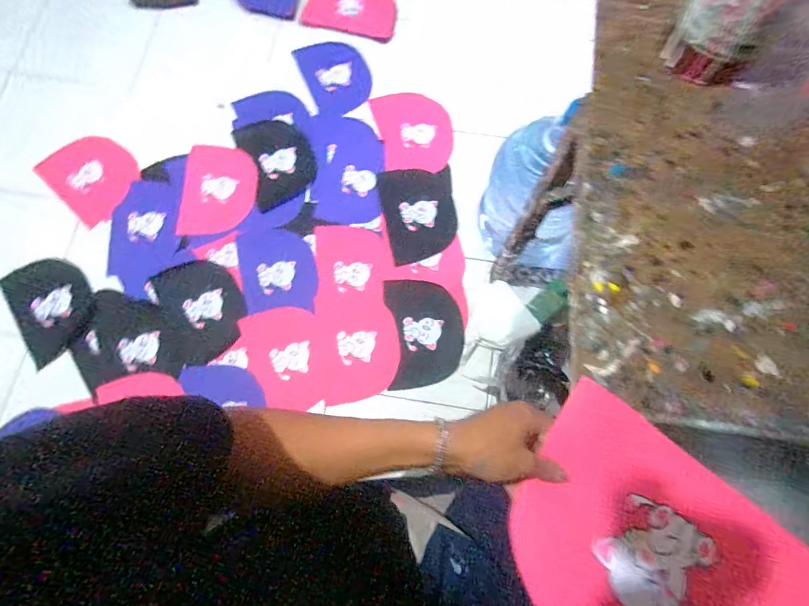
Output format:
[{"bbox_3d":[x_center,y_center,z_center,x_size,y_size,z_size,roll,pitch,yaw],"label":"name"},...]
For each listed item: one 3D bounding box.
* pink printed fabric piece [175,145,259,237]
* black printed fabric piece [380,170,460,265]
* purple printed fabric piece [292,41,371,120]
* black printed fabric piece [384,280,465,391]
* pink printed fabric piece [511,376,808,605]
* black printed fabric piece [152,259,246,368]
[{"bbox_3d":[-0.536,-0.325,1.177,0.202,0.019,0.278,6,75,3],"label":"pink printed fabric piece"},{"bbox_3d":[0.042,-0.263,1.154,0.197,0.015,0.290,-11,75,-2],"label":"black printed fabric piece"},{"bbox_3d":[-0.214,-0.717,1.283,0.191,0.018,0.267,-22,76,-5],"label":"purple printed fabric piece"},{"bbox_3d":[0.055,0.071,1.066,0.190,0.010,0.284,-6,75,-1],"label":"black printed fabric piece"},{"bbox_3d":[0.230,0.235,0.372,0.272,0.011,0.204,37,79,10],"label":"pink printed fabric piece"},{"bbox_3d":[-0.538,0.006,1.088,0.202,0.014,0.286,-30,76,-7],"label":"black printed fabric piece"}]

